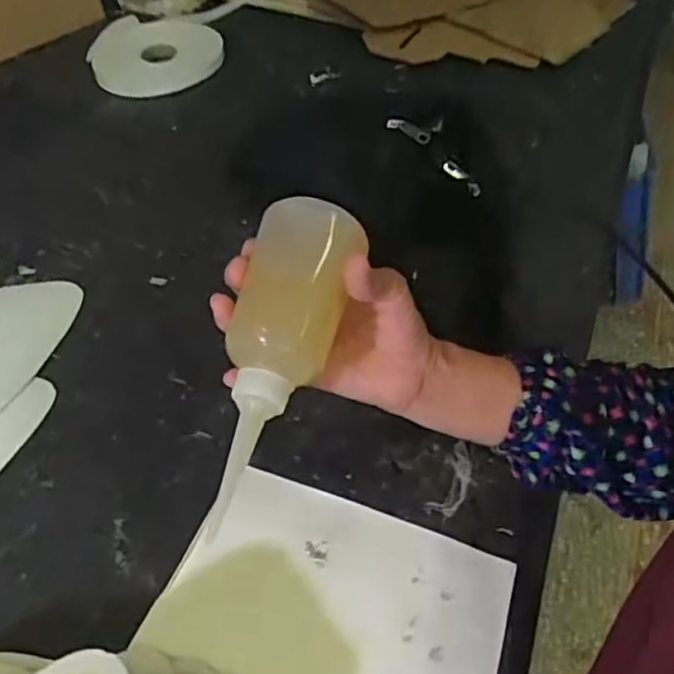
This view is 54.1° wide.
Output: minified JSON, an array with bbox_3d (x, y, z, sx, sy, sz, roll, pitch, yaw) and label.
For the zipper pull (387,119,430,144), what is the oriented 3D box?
[{"bbox_3d":[0.065,-0.184,0.590,0.043,0.015,0.005,25,54,25],"label":"zipper pull"}]

